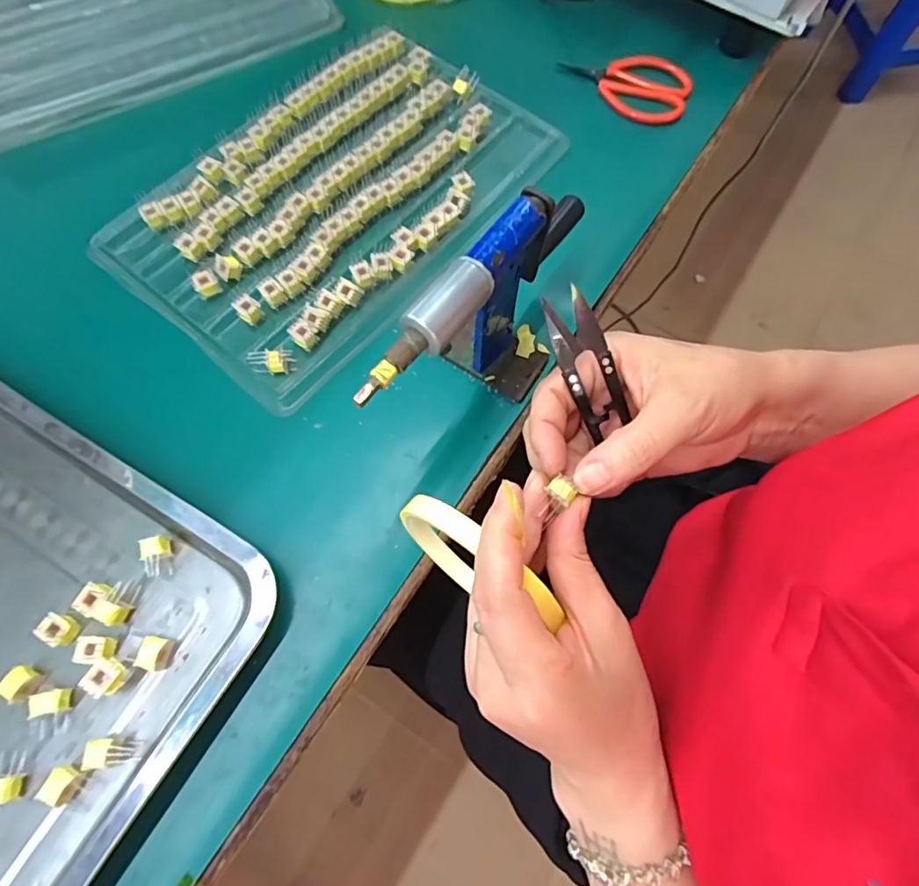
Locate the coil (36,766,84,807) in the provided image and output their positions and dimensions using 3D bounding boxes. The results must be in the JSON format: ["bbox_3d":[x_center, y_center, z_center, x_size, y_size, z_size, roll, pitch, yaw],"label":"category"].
[{"bbox_3d":[-0.201,0.174,0.275,0.014,0.011,0.017,28,72,8],"label":"coil"}]

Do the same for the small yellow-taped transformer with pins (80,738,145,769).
[{"bbox_3d":[-0.180,0.161,0.281,0.024,0.012,0.013,0,70,-1],"label":"small yellow-taped transformer with pins"}]

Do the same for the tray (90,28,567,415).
[{"bbox_3d":[-0.087,-0.194,0.417,0.212,0.016,0.325,41,74,12],"label":"tray"}]

